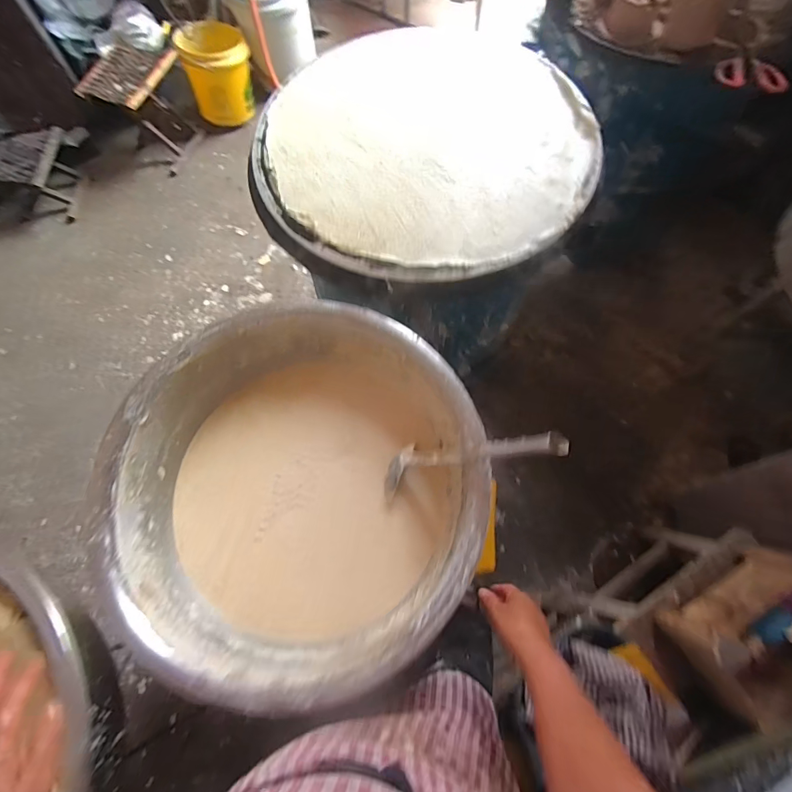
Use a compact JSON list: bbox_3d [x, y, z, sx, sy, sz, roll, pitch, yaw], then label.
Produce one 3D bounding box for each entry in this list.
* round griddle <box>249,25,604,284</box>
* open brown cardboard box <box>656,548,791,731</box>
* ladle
[{"bbox_3d":[0.049,-0.481,0.767,0.599,0.021,0.618,-1,70,2],"label":"round griddle"},{"bbox_3d":[0.647,0.416,0.728,0.269,0.100,0.179,-30,72,-8],"label":"open brown cardboard box"},{"bbox_3d":[0.095,0.094,0.598,0.309,0.044,0.088,-20,62,44],"label":"ladle"}]

